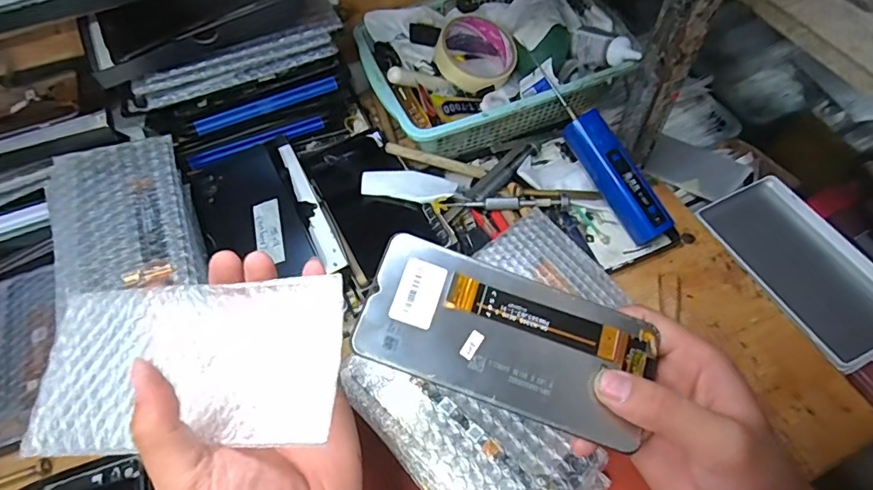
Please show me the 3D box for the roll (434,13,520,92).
[{"bbox_3d":[0.044,-0.199,0.554,0.083,0.028,0.072,-13,67,-24],"label":"roll"}]

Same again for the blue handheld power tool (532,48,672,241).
[{"bbox_3d":[0.156,-0.088,0.486,0.027,0.038,0.187,-29,81,-15],"label":"blue handheld power tool"}]

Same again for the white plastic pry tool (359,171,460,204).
[{"bbox_3d":[-0.026,-0.059,0.498,0.090,0.009,0.036,12,57,0],"label":"white plastic pry tool"}]

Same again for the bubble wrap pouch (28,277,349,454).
[{"bbox_3d":[-0.131,0.062,0.269,0.158,0.008,0.083,-4,63,6],"label":"bubble wrap pouch"}]

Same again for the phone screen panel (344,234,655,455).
[{"bbox_3d":[0.038,0.049,0.274,0.151,0.004,0.072,21,71,0],"label":"phone screen panel"}]

